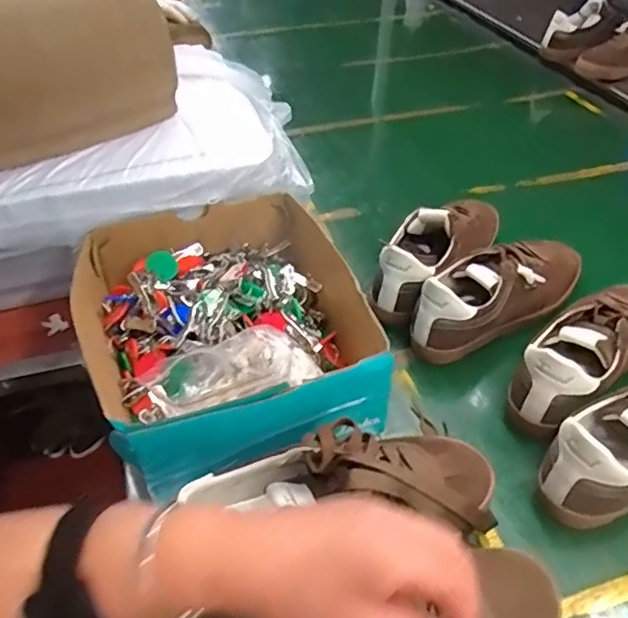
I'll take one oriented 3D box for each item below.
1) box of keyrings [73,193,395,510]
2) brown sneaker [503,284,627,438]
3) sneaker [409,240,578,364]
[{"bbox_3d":[-0.094,0.011,0.599,0.261,0.086,0.300,-12,44,-11],"label":"box of keyrings"},{"bbox_3d":[0.305,0.041,0.638,0.251,0.097,0.080,-32,51,-28],"label":"brown sneaker"},{"bbox_3d":[0.222,-0.020,0.710,0.245,0.092,0.085,-23,47,-21],"label":"sneaker"}]

